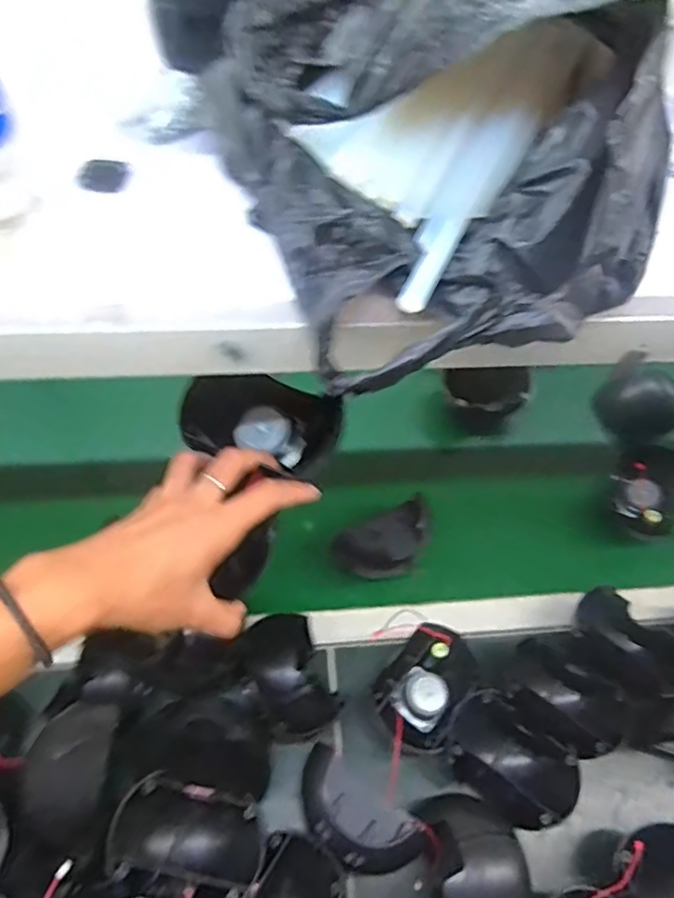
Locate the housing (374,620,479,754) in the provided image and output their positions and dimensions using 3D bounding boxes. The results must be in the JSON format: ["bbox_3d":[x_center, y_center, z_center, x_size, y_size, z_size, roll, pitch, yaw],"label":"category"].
[{"bbox_3d":[0.093,0.261,0.668,0.091,0.059,0.132,29,59,14],"label":"housing"}]

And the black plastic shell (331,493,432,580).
[{"bbox_3d":[0.060,0.115,0.743,0.120,0.059,0.064,-24,62,-19],"label":"black plastic shell"}]

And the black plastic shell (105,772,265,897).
[{"bbox_3d":[-0.133,0.353,0.555,0.133,0.060,0.088,16,57,5],"label":"black plastic shell"}]

